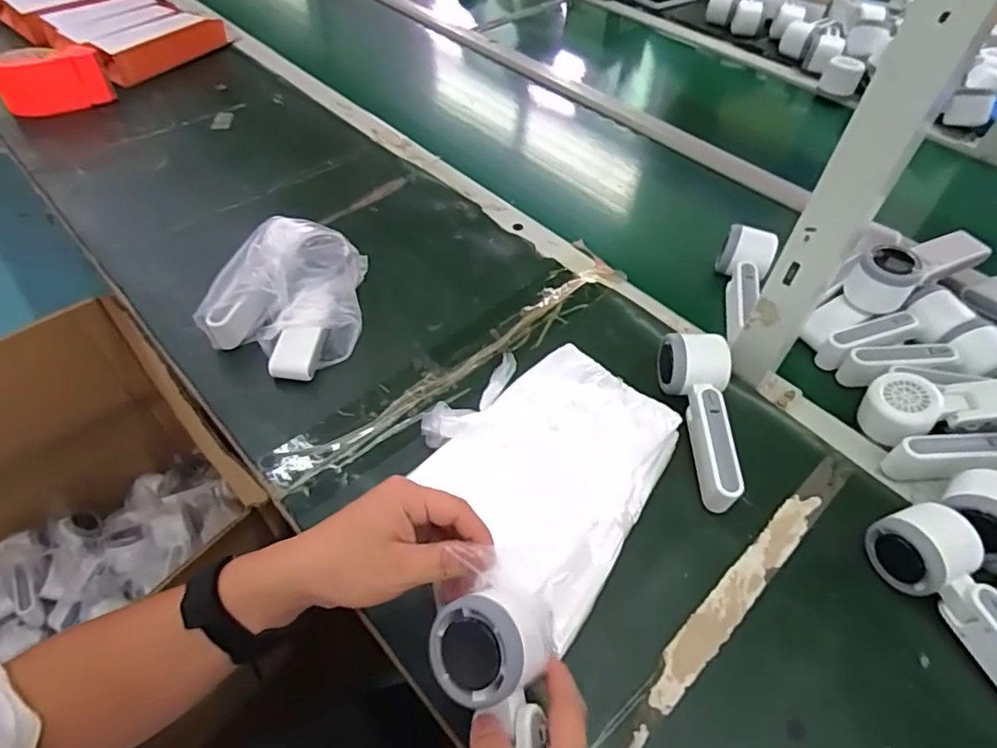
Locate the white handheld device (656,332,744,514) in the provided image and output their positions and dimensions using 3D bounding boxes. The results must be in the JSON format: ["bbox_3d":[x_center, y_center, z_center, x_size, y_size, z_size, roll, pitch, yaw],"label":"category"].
[{"bbox_3d":[0.182,0.039,0.518,0.060,0.053,0.161,3,52,1],"label":"white handheld device"}]

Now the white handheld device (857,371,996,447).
[{"bbox_3d":[0.421,0.027,0.519,0.167,0.045,0.065,-8,52,11],"label":"white handheld device"}]

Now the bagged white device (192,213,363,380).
[{"bbox_3d":[-0.204,-0.083,0.601,0.147,0.071,0.178,12,53,7],"label":"bagged white device"}]

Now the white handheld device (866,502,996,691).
[{"bbox_3d":[0.349,0.179,0.421,0.068,0.046,0.167,-17,55,-14],"label":"white handheld device"}]

